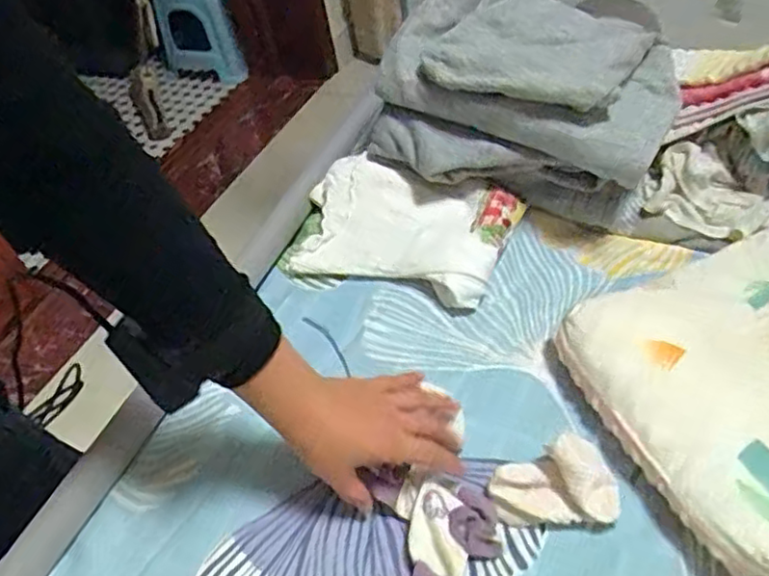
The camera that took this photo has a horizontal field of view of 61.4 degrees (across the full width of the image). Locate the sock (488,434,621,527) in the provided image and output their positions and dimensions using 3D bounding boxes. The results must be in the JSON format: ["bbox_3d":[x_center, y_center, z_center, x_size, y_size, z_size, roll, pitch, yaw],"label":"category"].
[{"bbox_3d":[0.134,0.156,0.500,0.096,0.037,0.065,-18,50,-10],"label":"sock"}]

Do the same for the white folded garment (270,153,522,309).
[{"bbox_3d":[0.014,-0.062,0.677,0.222,0.031,0.139,13,70,18],"label":"white folded garment"}]

